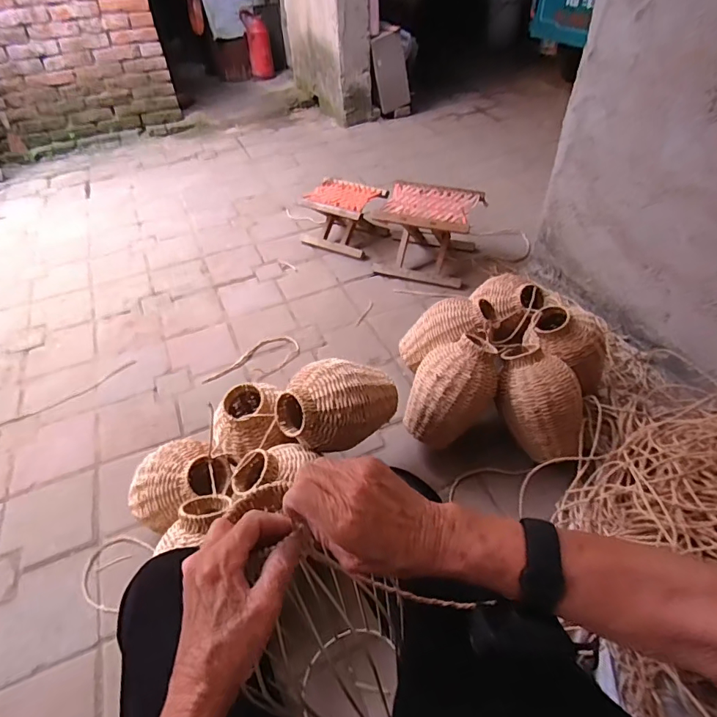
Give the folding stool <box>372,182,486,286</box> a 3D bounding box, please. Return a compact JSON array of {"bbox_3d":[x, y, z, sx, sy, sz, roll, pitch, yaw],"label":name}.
[{"bbox_3d":[0.247,-0.451,1.597,0.326,0.234,0.294,17,50,19],"label":"folding stool"}]

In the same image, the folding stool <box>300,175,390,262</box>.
[{"bbox_3d":[-0.061,-0.549,1.740,0.306,0.189,0.238,19,49,20],"label":"folding stool"}]

